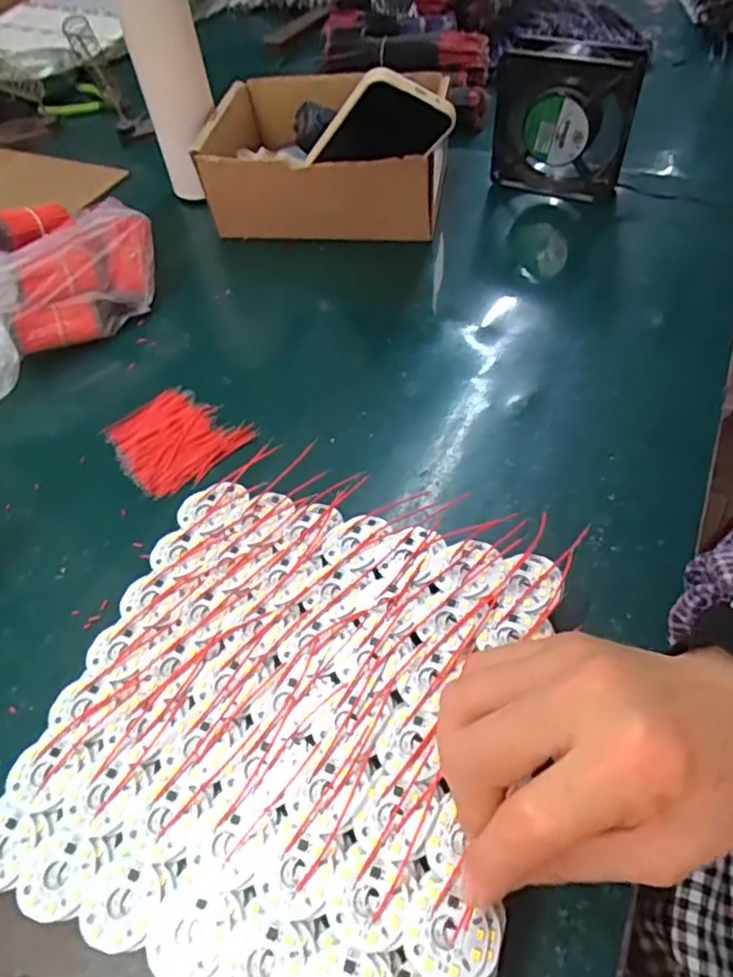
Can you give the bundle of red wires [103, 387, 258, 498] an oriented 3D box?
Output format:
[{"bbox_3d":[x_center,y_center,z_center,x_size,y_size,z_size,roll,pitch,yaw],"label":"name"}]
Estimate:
[{"bbox_3d":[-0.143,-0.037,0.464,0.091,0.008,0.083,32,60,27],"label":"bundle of red wires"}]

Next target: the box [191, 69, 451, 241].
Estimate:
[{"bbox_3d":[-0.034,-0.313,0.615,0.224,0.105,0.188,5,51,9],"label":"box"}]

